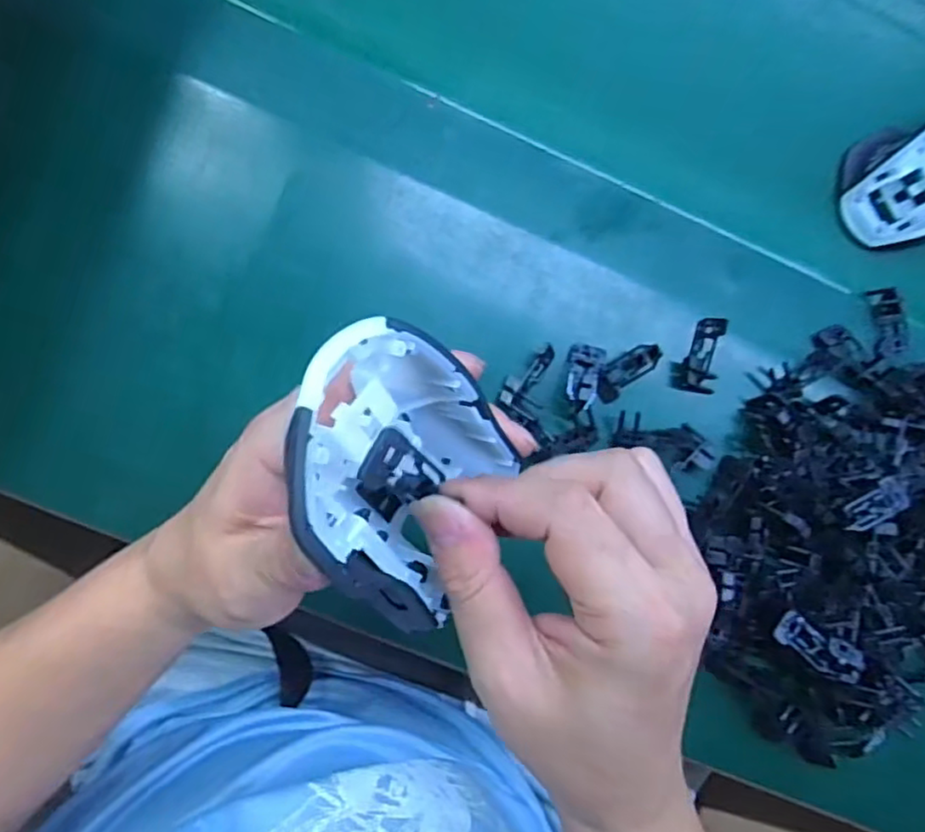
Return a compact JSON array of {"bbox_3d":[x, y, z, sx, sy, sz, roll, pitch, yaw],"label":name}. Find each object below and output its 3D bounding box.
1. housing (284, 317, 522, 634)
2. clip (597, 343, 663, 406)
[{"bbox_3d":[-0.021,0.021,0.213,0.039,0.109,0.075,-5,58,29],"label":"housing"},{"bbox_3d":[0.096,-0.027,0.393,0.043,0.005,0.018,-42,92,16],"label":"clip"}]

